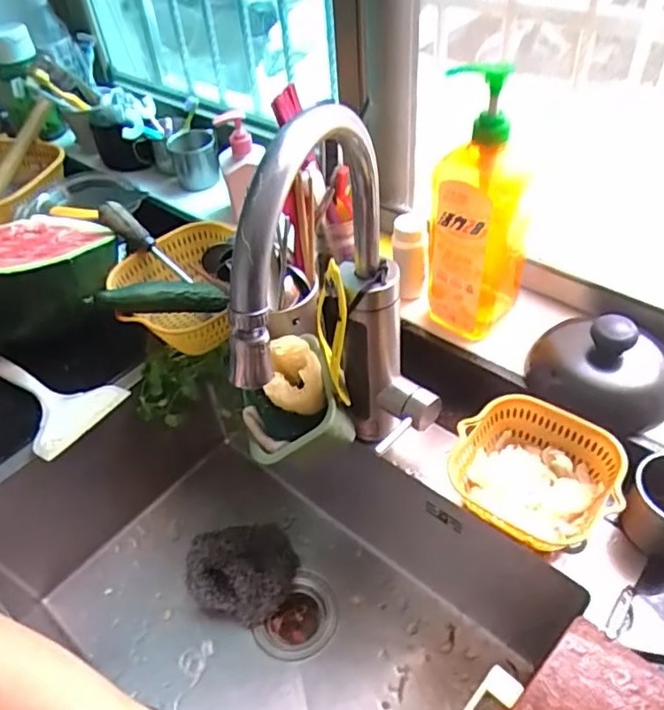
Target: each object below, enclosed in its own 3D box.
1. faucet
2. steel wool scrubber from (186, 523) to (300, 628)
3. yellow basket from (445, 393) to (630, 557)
[{"bbox_3d":[0.020,0.000,0.462,0.091,0.356,0.199,12,49,16],"label":"faucet"},{"bbox_3d":[-0.118,0.266,0.768,0.134,0.038,0.130,-3,46,3],"label":"steel wool scrubber"},{"bbox_3d":[0.191,0.118,0.573,0.141,0.064,0.141,-29,50,-20],"label":"yellow basket"}]

